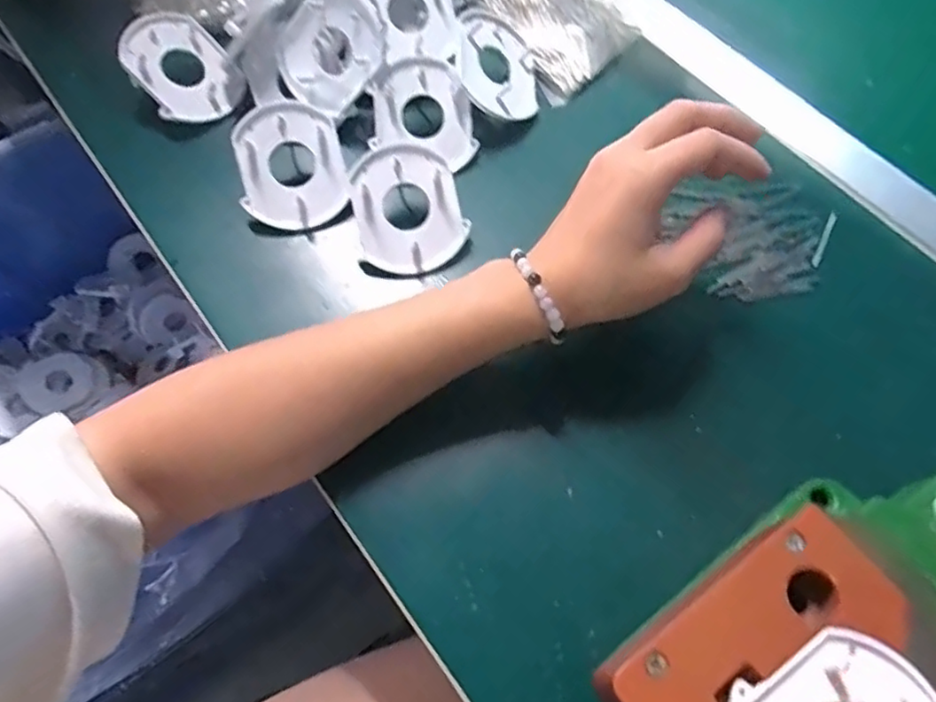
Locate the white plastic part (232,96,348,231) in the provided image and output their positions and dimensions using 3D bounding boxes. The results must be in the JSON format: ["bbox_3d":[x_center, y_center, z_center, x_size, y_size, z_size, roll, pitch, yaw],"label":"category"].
[{"bbox_3d":[-0.102,-0.108,0.369,0.058,0.008,0.073,-6,95,-11],"label":"white plastic part"}]

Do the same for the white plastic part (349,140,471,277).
[{"bbox_3d":[-0.034,-0.079,0.360,0.067,0.011,0.067,0,94,-5],"label":"white plastic part"}]

